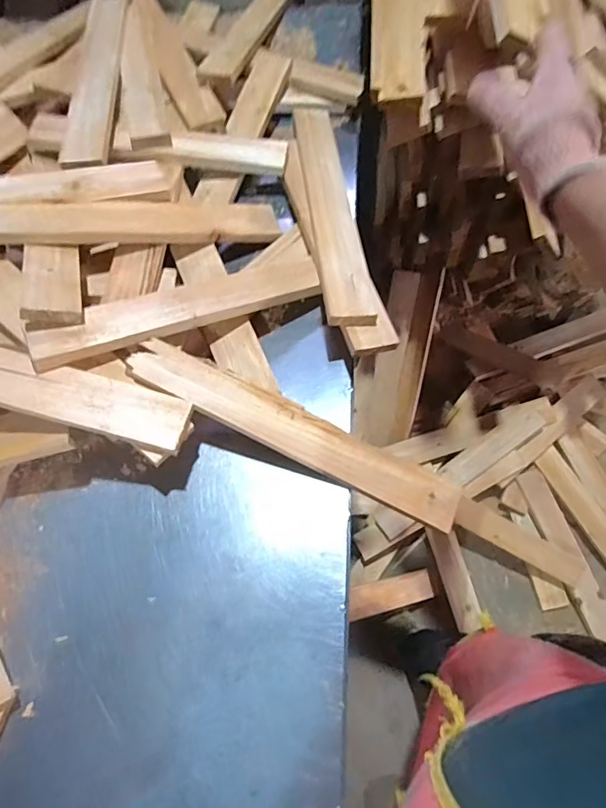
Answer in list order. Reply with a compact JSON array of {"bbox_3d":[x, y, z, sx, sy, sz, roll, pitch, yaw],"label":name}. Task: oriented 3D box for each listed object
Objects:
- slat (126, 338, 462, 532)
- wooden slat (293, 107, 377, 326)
[{"bbox_3d":[-0.002,0.041,0.640,0.467,0.026,0.072,27,69,-3],"label":"slat"},{"bbox_3d":[0.042,-0.343,0.811,0.073,0.024,0.535,-5,58,-3],"label":"wooden slat"}]

